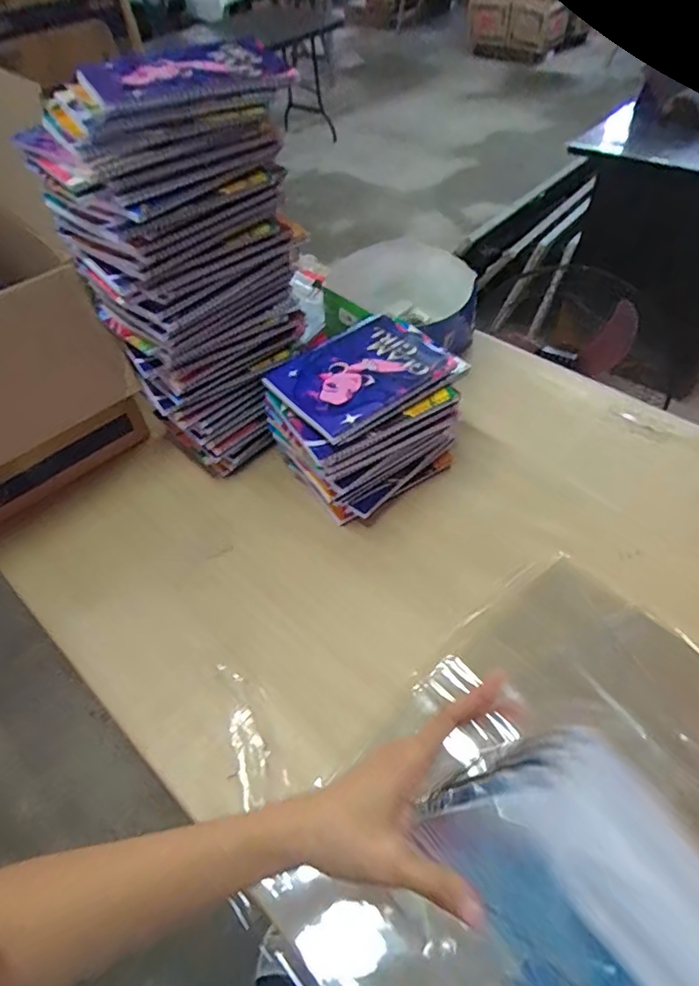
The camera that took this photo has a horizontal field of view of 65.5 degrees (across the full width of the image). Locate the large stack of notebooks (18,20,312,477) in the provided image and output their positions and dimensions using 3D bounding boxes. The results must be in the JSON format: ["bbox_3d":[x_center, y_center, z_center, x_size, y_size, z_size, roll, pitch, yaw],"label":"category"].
[{"bbox_3d":[-0.192,-0.265,0.688,0.181,0.415,0.244,31,59,27],"label":"large stack of notebooks"}]

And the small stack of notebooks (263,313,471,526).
[{"bbox_3d":[0.026,-0.094,0.749,0.233,0.187,0.174,-30,54,-19],"label":"small stack of notebooks"}]

